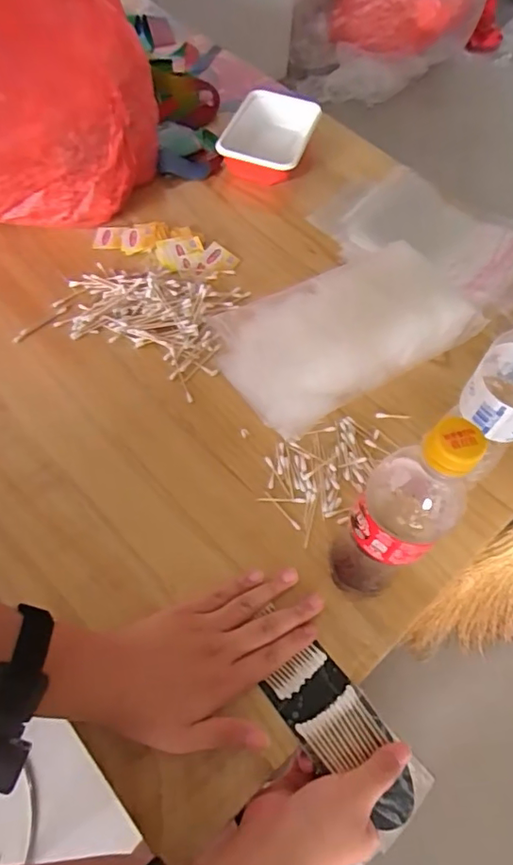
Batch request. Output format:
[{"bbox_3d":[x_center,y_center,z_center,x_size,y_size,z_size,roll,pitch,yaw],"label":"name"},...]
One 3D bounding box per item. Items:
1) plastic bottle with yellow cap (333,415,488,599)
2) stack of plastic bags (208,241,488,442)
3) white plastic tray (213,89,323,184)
[{"bbox_3d":[0.096,0.070,0.391,0.060,0.249,0.056,2,60,-3],"label":"plastic bottle with yellow cap"},{"bbox_3d":[0.092,-0.122,0.598,0.263,0.074,0.170,-28,65,-16],"label":"stack of plastic bags"},{"bbox_3d":[0.017,-0.445,0.818,0.123,0.053,0.165,21,61,8],"label":"white plastic tray"}]

